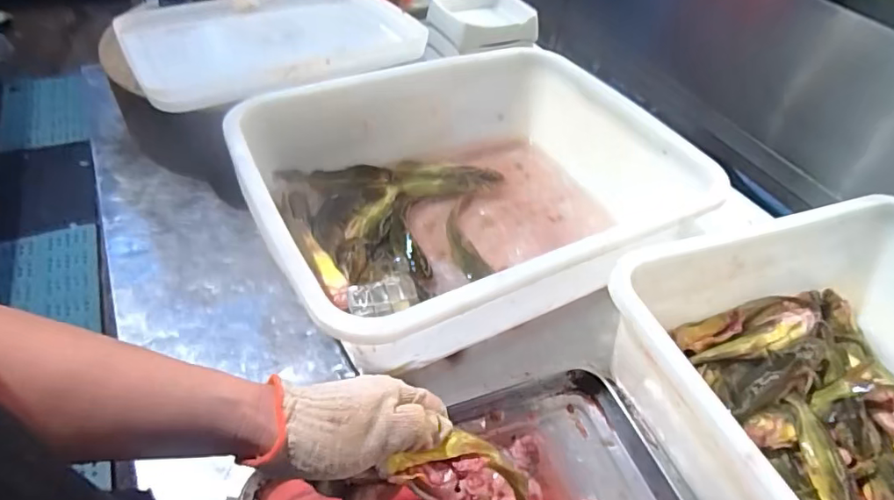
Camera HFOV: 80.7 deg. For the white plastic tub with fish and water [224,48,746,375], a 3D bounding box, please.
[{"bbox_3d":[0.034,-0.066,0.589,0.456,0.135,0.352,-19,51,-20],"label":"white plastic tub with fish and water"}]

